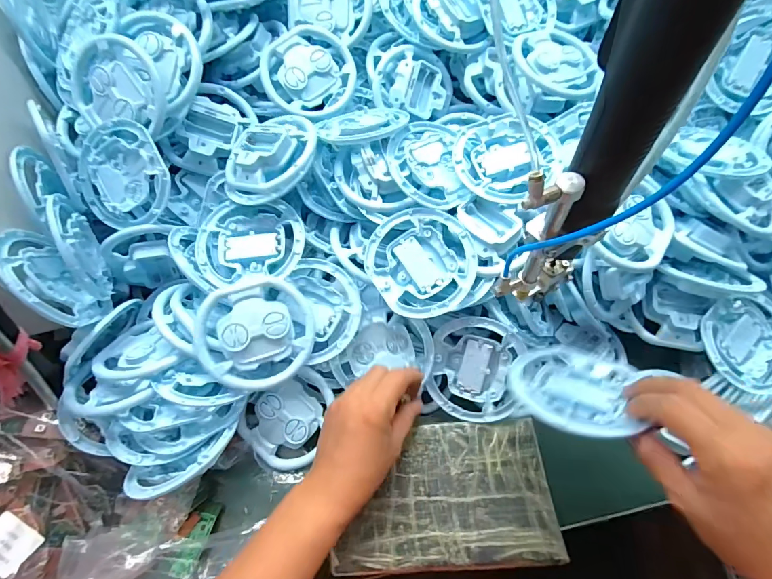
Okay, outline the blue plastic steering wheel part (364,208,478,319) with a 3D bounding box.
[{"bbox_3d":[0.034,-0.026,0.375,0.095,0.023,0.103,-35,82,-4],"label":"blue plastic steering wheel part"}]

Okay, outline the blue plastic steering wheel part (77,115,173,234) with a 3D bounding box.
[{"bbox_3d":[-0.261,-0.115,0.385,0.098,0.012,0.105,2,99,11],"label":"blue plastic steering wheel part"}]

